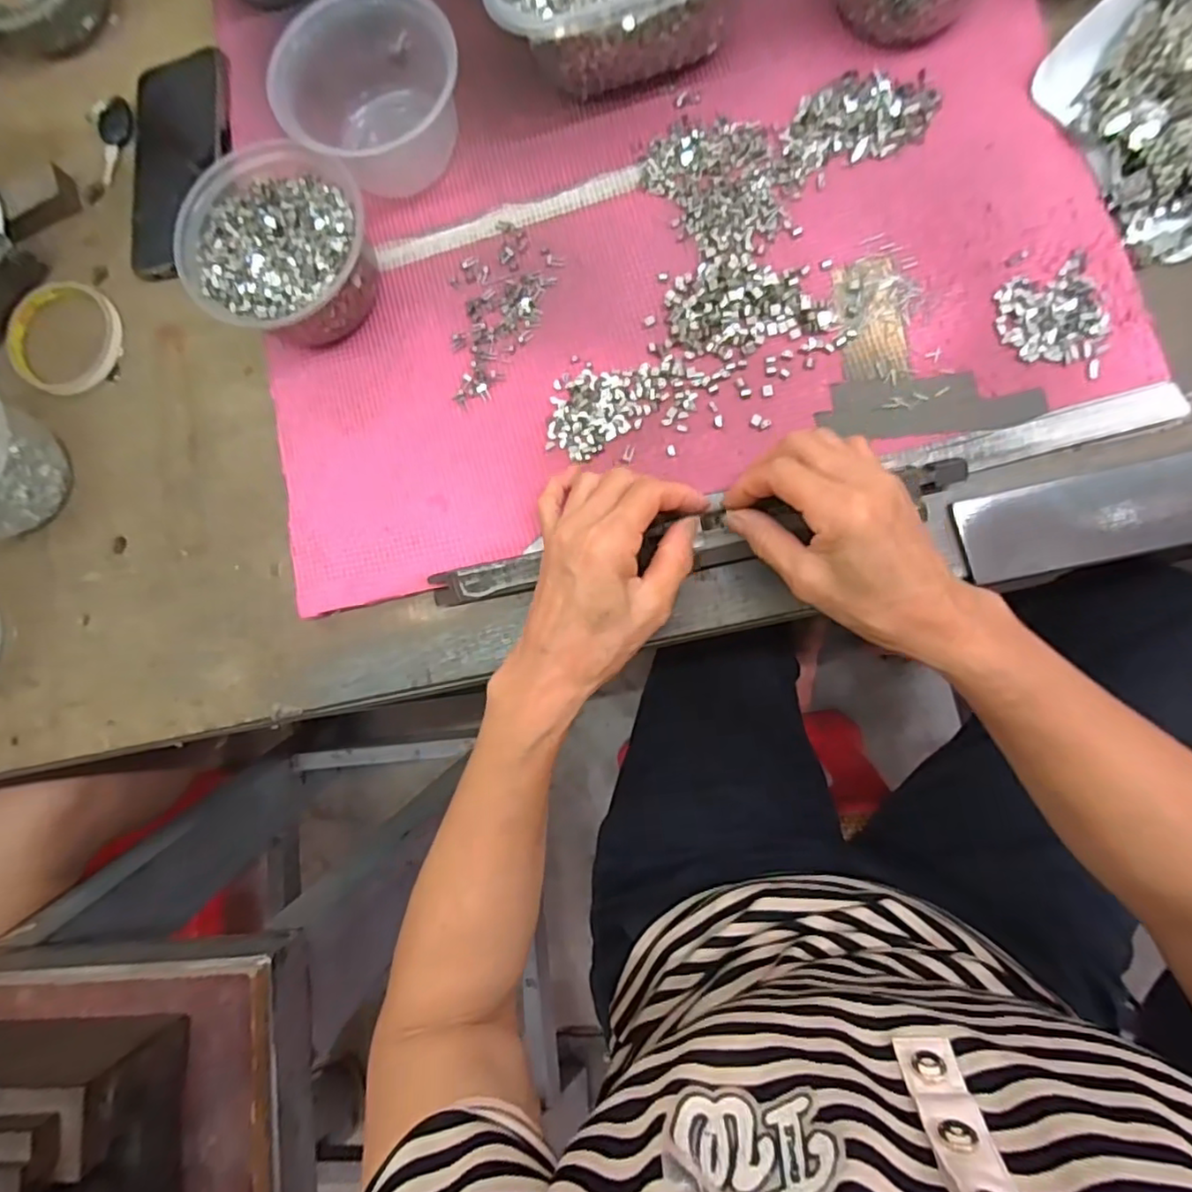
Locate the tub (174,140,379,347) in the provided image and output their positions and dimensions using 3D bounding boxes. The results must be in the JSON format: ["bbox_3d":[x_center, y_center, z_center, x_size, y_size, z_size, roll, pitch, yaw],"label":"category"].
[{"bbox_3d":[-0.192,-0.216,0.392,0.109,0.060,0.110,-1,85,8],"label":"tub"}]

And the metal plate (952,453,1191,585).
[{"bbox_3d":[0.332,-0.056,0.340,0.245,0.010,0.049,-12,86,6],"label":"metal plate"}]

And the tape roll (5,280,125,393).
[{"bbox_3d":[-0.389,-0.190,0.450,0.087,0.008,0.081,-1,85,8],"label":"tape roll"}]

